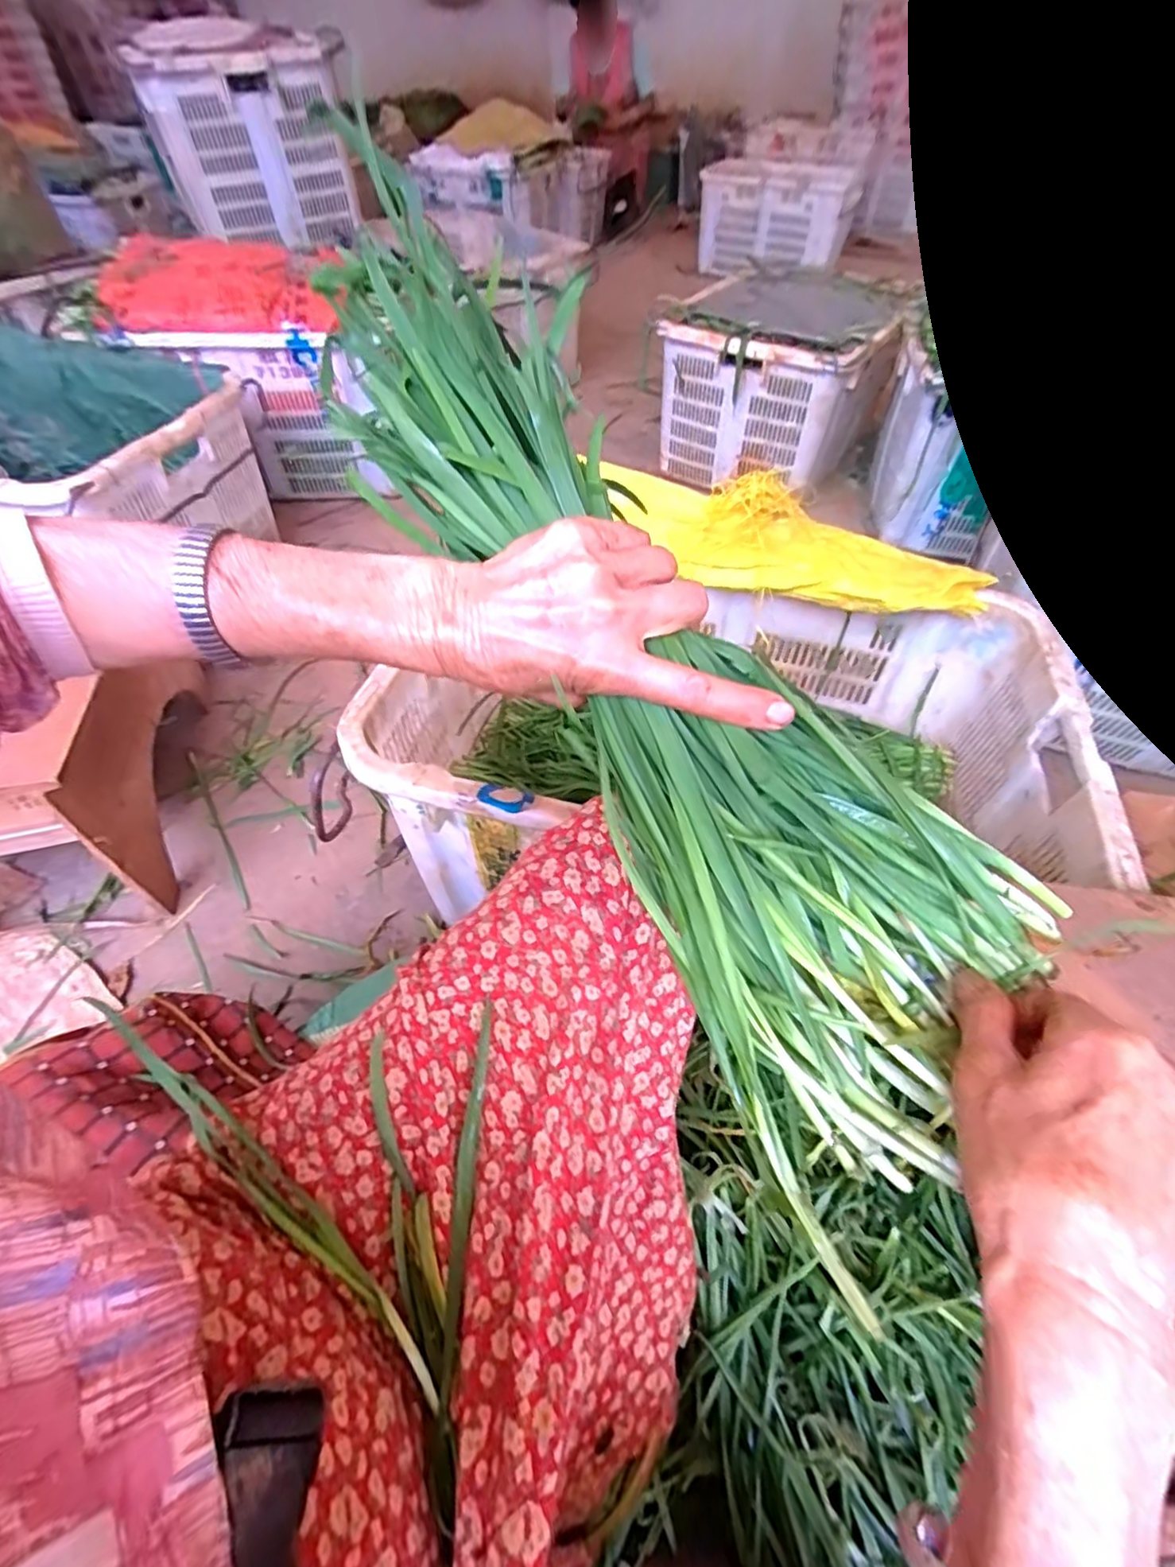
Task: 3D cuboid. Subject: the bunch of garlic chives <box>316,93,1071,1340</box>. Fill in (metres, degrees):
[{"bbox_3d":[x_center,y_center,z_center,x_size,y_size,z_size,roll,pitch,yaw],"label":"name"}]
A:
[{"bbox_3d":[0.027,-0.060,0.302,0.175,0.079,0.488,-27,79,-22],"label":"bunch of garlic chives"}]

